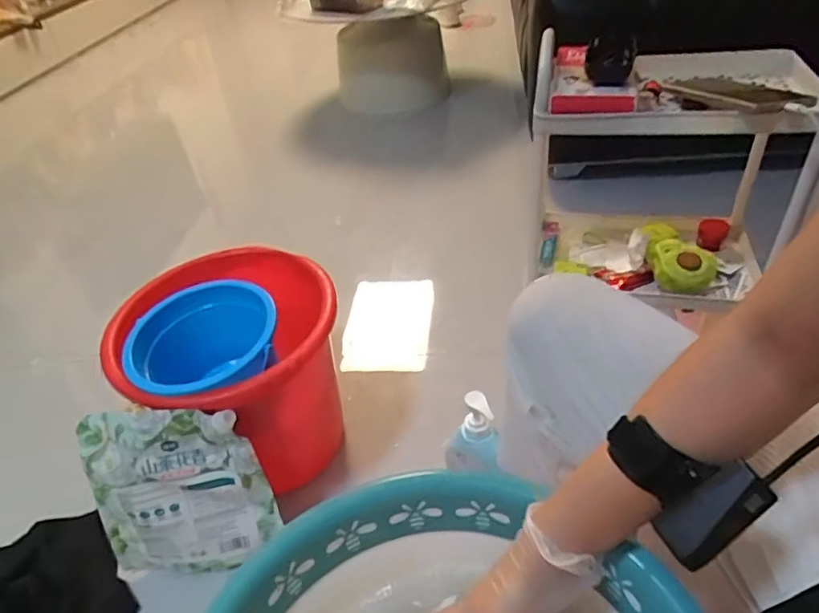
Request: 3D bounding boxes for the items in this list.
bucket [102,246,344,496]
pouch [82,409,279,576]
[{"bbox_3d":[-0.259,0.092,0.894,0.310,0.282,0.356,-20,41,-14],"label":"bucket"},{"bbox_3d":[-0.311,0.255,0.754,0.230,0.273,0.070,-4,40,4],"label":"pouch"}]

